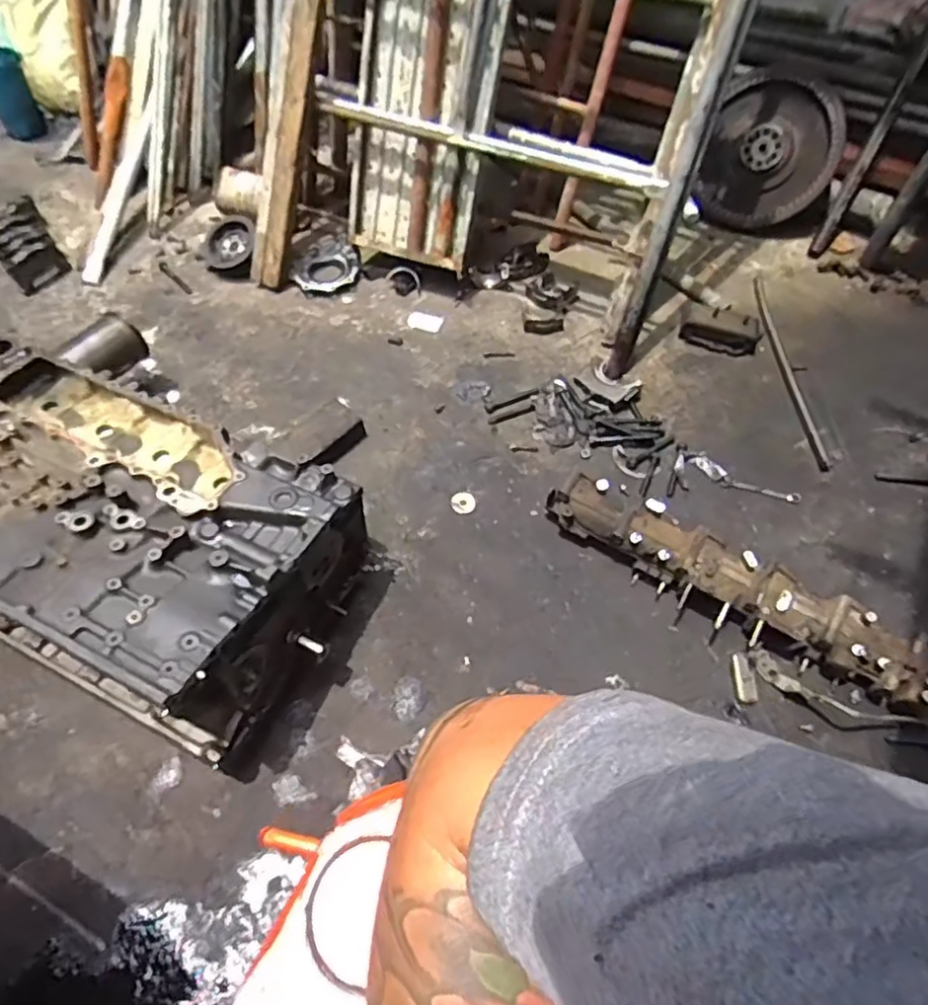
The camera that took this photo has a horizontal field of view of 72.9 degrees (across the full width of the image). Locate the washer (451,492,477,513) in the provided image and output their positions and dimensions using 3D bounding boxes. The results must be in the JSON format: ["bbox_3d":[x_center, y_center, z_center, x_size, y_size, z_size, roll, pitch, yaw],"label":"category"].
[{"bbox_3d":[-0.001,0.001,1.588,0.061,0.006,0.061,1,61,-2],"label":"washer"}]

